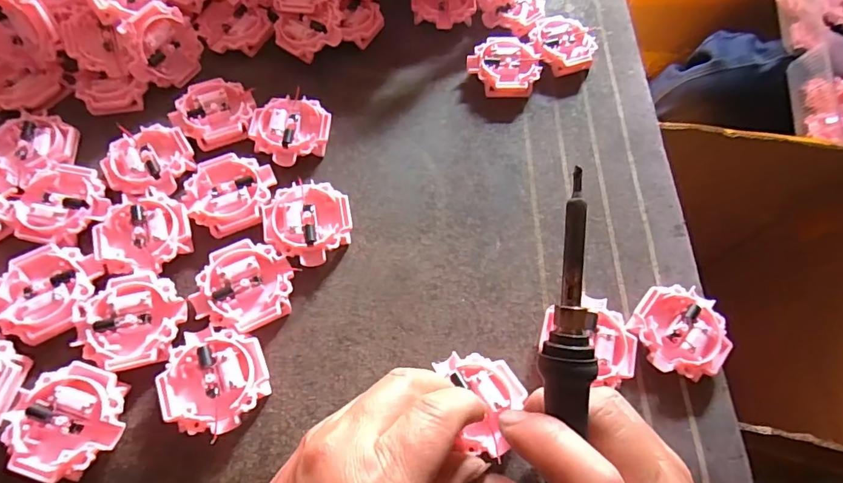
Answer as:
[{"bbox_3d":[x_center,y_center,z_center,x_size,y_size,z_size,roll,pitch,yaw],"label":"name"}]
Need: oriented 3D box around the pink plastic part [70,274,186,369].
[{"bbox_3d":[-0.160,0.043,0.258,0.054,0.012,0.051,2,64,-3],"label":"pink plastic part"}]

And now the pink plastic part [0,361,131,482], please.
[{"bbox_3d":[-0.176,0.091,0.237,0.050,0.018,0.052,2,64,-3],"label":"pink plastic part"}]

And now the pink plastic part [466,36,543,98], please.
[{"bbox_3d":[0.063,-0.135,0.360,0.054,0.012,0.051,4,64,-2],"label":"pink plastic part"}]

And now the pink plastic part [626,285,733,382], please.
[{"bbox_3d":[0.151,0.053,0.275,0.050,0.016,0.053,2,64,-3],"label":"pink plastic part"}]

